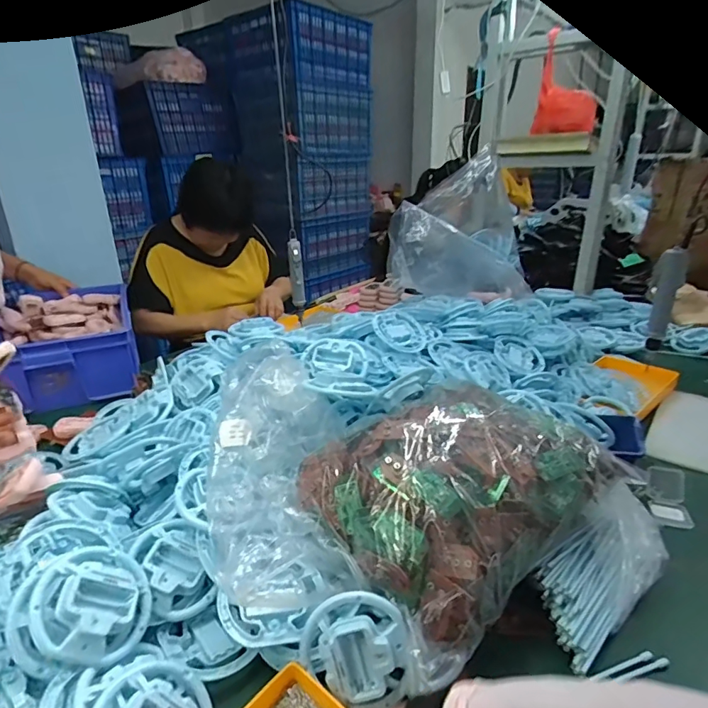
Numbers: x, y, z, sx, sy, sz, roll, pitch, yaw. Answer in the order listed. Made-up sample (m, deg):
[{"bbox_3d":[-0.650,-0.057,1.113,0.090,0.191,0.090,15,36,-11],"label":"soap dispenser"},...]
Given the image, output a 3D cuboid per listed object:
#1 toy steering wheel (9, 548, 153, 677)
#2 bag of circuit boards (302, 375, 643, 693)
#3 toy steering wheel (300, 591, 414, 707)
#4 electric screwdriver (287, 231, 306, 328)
[{"bbox_3d":[-0.251,0.237,0.443,0.107,0.053,0.111,57,27,14],"label":"toy steering wheel"},{"bbox_3d":[0.118,0.144,0.558,0.331,0.125,0.248,-19,29,-37],"label":"bag of circuit boards"},{"bbox_3d":[0.002,0.272,0.429,0.098,0.099,0.030,-4,-15,-1],"label":"toy steering wheel"},{"bbox_3d":[-0.147,-0.195,1.208,0.041,0.225,0.042,-4,23,-8],"label":"electric screwdriver"}]

